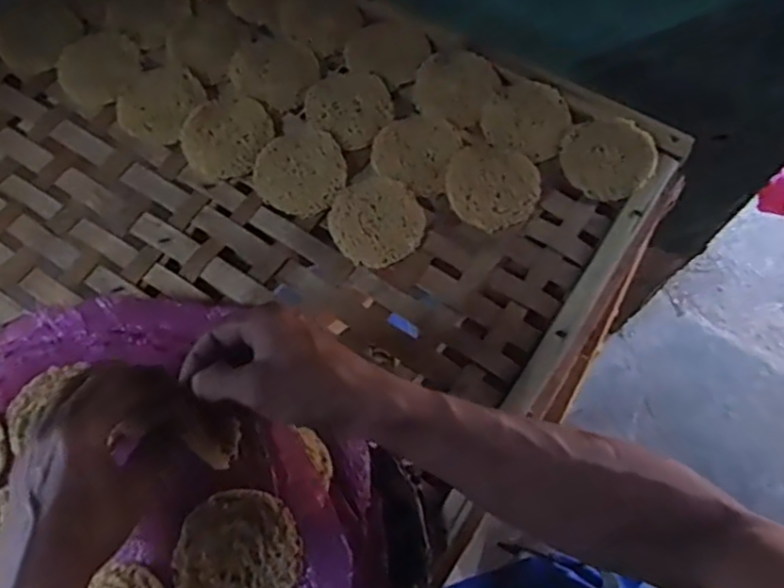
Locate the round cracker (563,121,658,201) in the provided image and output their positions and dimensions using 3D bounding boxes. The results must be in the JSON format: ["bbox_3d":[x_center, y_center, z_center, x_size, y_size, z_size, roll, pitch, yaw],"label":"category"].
[{"bbox_3d":[0.190,-0.120,0.587,0.074,0.012,0.075,0,70,0],"label":"round cracker"}]

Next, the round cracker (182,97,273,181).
[{"bbox_3d":[-0.147,-0.140,0.604,0.078,0.009,0.076,0,70,0],"label":"round cracker"}]

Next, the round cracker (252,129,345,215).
[{"bbox_3d":[-0.080,-0.109,0.591,0.078,0.004,0.077,0,70,0],"label":"round cracker"}]

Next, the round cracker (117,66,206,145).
[{"bbox_3d":[-0.212,-0.175,0.613,0.069,0.006,0.075,0,70,0],"label":"round cracker"}]

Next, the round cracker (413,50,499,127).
[{"bbox_3d":[0.057,-0.193,0.619,0.071,0.006,0.075,0,70,0],"label":"round cracker"}]

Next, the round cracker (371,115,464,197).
[{"bbox_3d":[0.022,-0.128,0.597,0.072,0.004,0.073,0,70,0],"label":"round cracker"}]

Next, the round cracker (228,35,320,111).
[{"bbox_3d":[-0.108,-0.212,0.626,0.076,0.008,0.074,0,70,0],"label":"round cracker"}]

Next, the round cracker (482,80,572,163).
[{"bbox_3d":[0.123,-0.161,0.609,0.074,0.006,0.075,0,70,0],"label":"round cracker"}]

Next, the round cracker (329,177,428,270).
[{"bbox_3d":[-0.013,-0.063,0.576,0.076,0.007,0.078,0,70,0],"label":"round cracker"}]

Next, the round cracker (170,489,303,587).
[{"bbox_3d":[-0.099,0.167,0.431,0.079,0.008,0.076,0,69,-1],"label":"round cracker"}]

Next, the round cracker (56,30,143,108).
[{"bbox_3d":[-0.273,-0.212,0.625,0.075,0.006,0.074,0,70,0],"label":"round cracker"}]

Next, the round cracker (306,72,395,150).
[{"bbox_3d":[-0.037,-0.173,0.614,0.078,0.004,0.072,0,70,0],"label":"round cracker"}]

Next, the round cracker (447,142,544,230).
[{"bbox_3d":[0.089,-0.094,0.589,0.081,0.005,0.078,0,70,0],"label":"round cracker"}]

